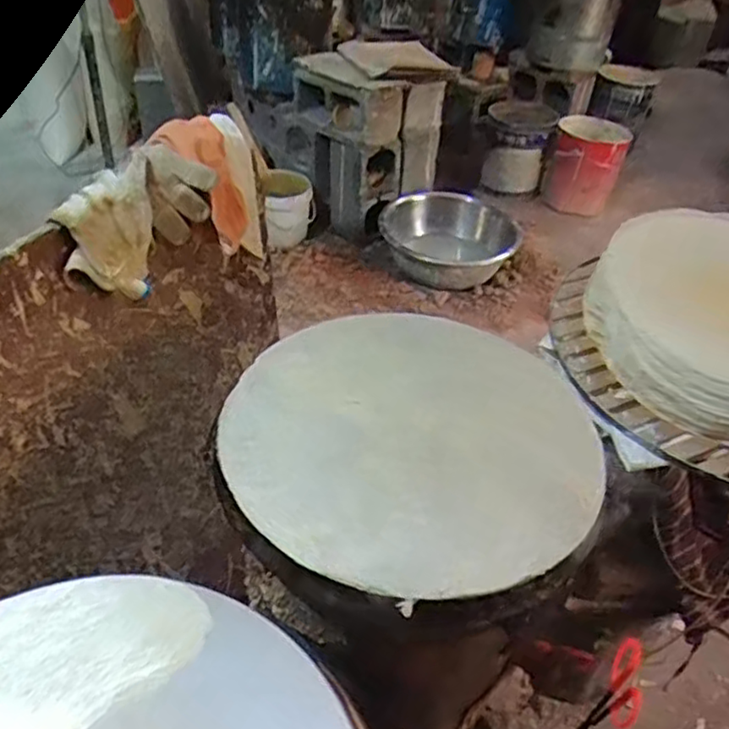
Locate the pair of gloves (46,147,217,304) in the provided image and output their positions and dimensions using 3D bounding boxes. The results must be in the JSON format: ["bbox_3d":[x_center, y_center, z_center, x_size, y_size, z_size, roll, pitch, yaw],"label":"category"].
[{"bbox_3d":[-0.259,-0.158,0.762,0.084,0.110,0.180,23,44,19],"label":"pair of gloves"}]

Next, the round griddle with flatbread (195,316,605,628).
[{"bbox_3d":[0.050,0.076,0.698,0.374,0.036,0.378,3,41,-3],"label":"round griddle with flatbread"}]

